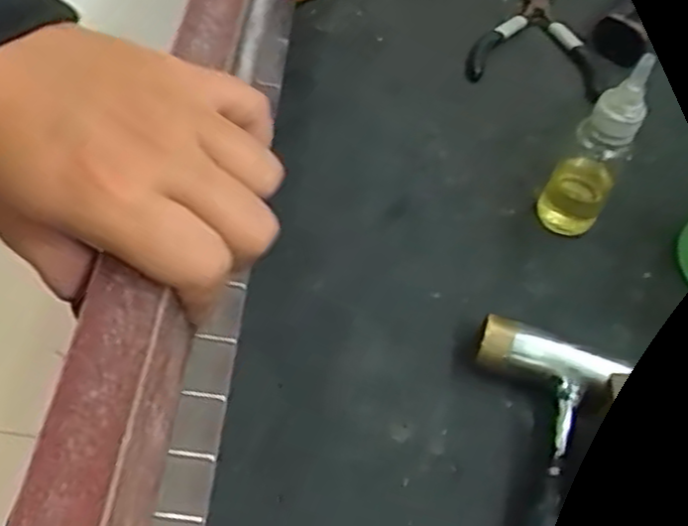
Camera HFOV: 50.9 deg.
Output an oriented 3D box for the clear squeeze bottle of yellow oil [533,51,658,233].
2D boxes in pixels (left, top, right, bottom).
[{"bbox_3d":[0.116,-0.053,0.328,0.025,0.101,0.022,16,56,5],"label":"clear squeeze bottle of yellow oil"}]

